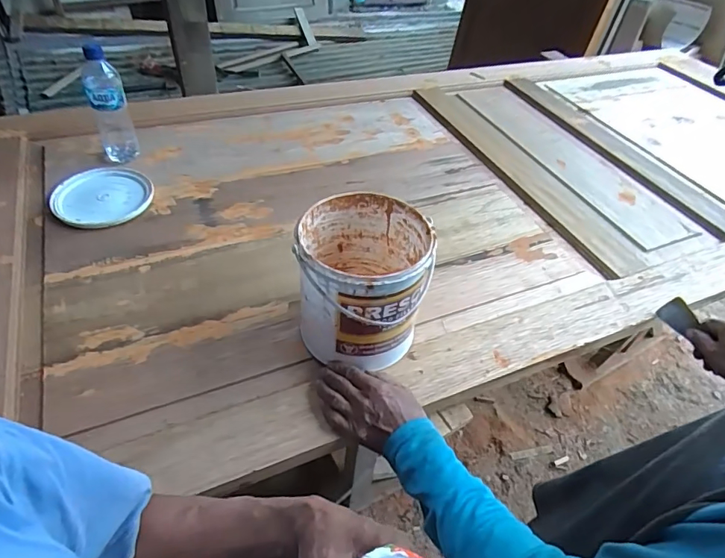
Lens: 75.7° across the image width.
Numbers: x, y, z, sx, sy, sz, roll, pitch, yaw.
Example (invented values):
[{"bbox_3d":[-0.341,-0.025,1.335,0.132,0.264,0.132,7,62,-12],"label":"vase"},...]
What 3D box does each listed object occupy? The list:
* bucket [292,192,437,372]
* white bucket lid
[{"bbox_3d":[-0.001,0.006,0.674,0.178,0.199,0.180,3,48,-3],"label":"bucket"},{"bbox_3d":[-0.491,-0.160,0.889,0.164,0.014,0.174,3,48,-3],"label":"white bucket lid"}]

